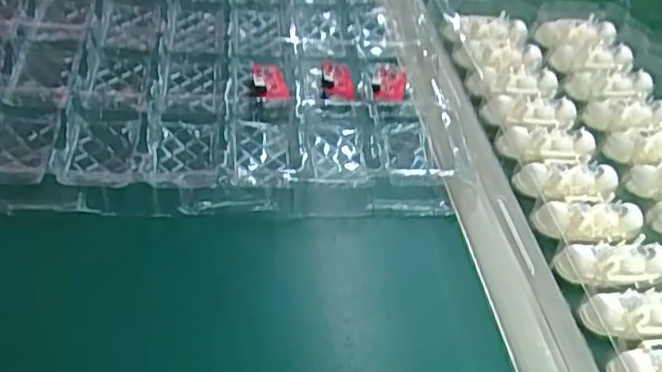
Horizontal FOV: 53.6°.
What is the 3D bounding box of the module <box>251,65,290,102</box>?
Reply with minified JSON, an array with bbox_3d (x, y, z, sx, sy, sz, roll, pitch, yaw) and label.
[{"bbox_3d":[-0.039,-0.065,0.413,0.023,0.009,0.034,-3,44,-11],"label":"module"}]

